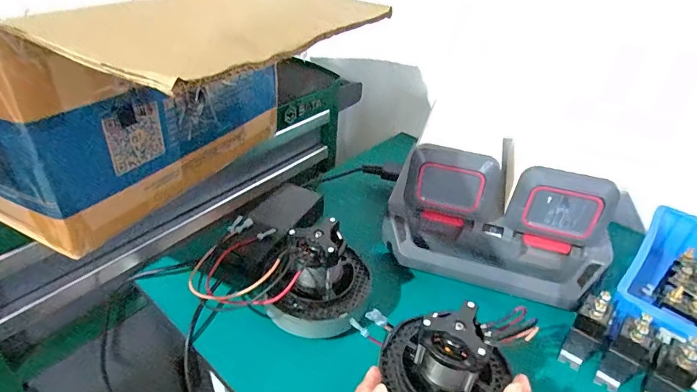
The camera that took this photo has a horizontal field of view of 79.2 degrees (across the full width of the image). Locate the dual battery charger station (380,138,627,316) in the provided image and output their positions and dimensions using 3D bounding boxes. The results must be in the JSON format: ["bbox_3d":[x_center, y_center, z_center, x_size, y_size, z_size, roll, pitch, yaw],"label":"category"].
[{"bbox_3d":[0.183,0.041,0.531,0.277,0.164,0.085,13,35,13],"label":"dual battery charger station"}]

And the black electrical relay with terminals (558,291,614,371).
[{"bbox_3d":[0.265,0.149,0.466,0.032,0.093,0.031,30,42,33],"label":"black electrical relay with terminals"}]

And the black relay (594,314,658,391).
[{"bbox_3d":[0.295,0.165,0.445,0.040,0.082,0.032,-22,42,-33],"label":"black relay"}]

